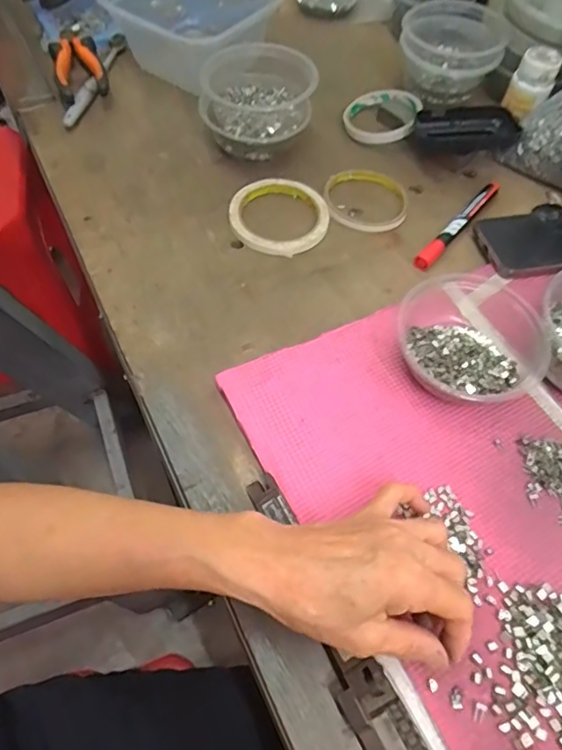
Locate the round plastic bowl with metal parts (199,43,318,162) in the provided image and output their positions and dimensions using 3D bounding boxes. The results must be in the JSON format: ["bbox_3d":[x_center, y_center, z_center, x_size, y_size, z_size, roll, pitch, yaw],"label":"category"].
[{"bbox_3d":[-0.027,-0.287,0.579,0.115,0.075,0.103,-11,60,-10],"label":"round plastic bowl with metal parts"}]

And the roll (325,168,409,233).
[{"bbox_3d":[0.086,-0.181,0.560,0.084,0.009,0.077,2,58,-3],"label":"roll"}]

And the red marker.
[{"bbox_3d":[0.178,-0.152,0.545,0.017,0.011,0.150,37,63,18],"label":"red marker"}]

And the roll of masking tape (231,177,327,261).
[{"bbox_3d":[-0.002,-0.159,0.543,0.096,0.010,0.097,2,58,-3],"label":"roll of masking tape"}]

